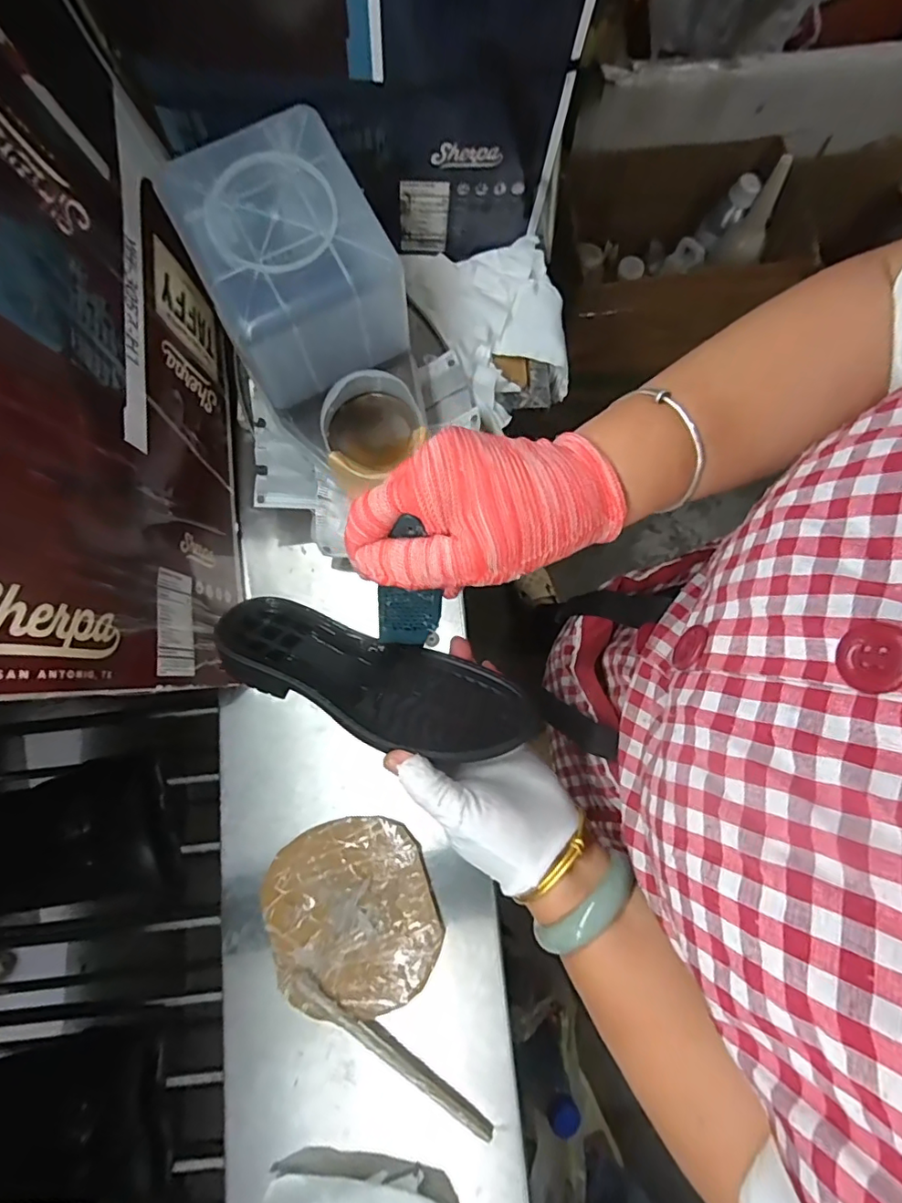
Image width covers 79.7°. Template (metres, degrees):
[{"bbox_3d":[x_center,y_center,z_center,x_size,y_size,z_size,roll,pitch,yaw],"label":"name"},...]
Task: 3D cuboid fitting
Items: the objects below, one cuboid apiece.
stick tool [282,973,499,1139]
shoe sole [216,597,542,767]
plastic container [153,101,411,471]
[{"bbox_3d":[-0.053,0.377,0.447,0.196,0.010,0.025,34,80,7],"label":"stick tool"},{"bbox_3d":[-0.049,0.055,0.339,0.196,0.033,0.071,19,44,3],"label":"shoe sole"},{"bbox_3d":[-0.124,-0.250,0.459,0.134,0.177,0.155,-32,79,-6],"label":"plastic container"}]

